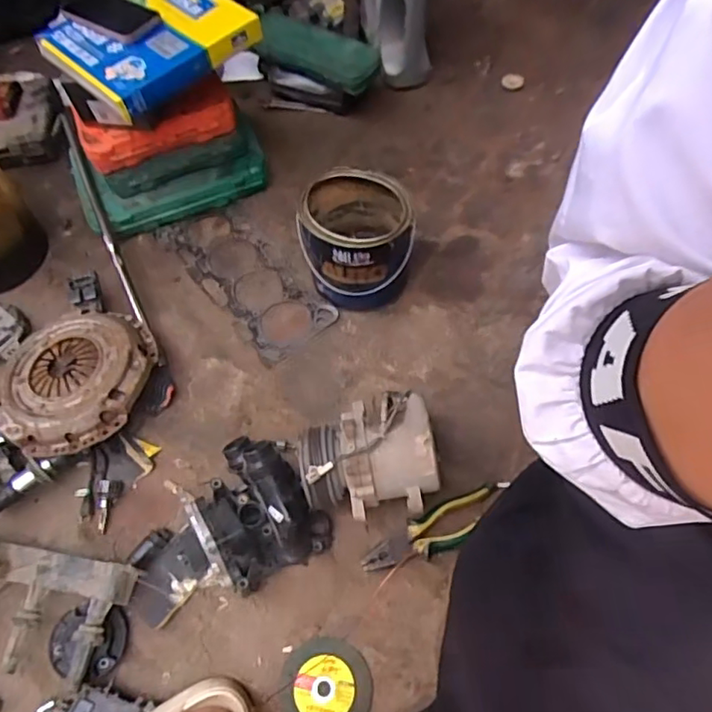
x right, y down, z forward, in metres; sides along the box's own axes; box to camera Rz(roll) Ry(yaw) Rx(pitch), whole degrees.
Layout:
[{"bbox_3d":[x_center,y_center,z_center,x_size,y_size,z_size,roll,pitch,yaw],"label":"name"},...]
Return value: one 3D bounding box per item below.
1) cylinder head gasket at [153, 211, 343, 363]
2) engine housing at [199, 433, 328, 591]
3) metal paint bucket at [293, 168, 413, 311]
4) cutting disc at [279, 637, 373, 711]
[{"bbox_3d":[-0.181,-0.129,0.939,0.128,0.010,0.332,-38,68,-15],"label":"cylinder head gasket"},{"bbox_3d":[-0.116,0.177,0.701,0.126,0.126,0.148,-29,61,-12],"label":"engine housing"},{"bbox_3d":[0.000,-0.172,0.867,0.147,0.142,0.155,-2,59,3],"label":"metal paint bucket"},{"bbox_3d":[-0.033,0.370,0.650,0.100,0.006,0.099,-2,59,3],"label":"cutting disc"}]

